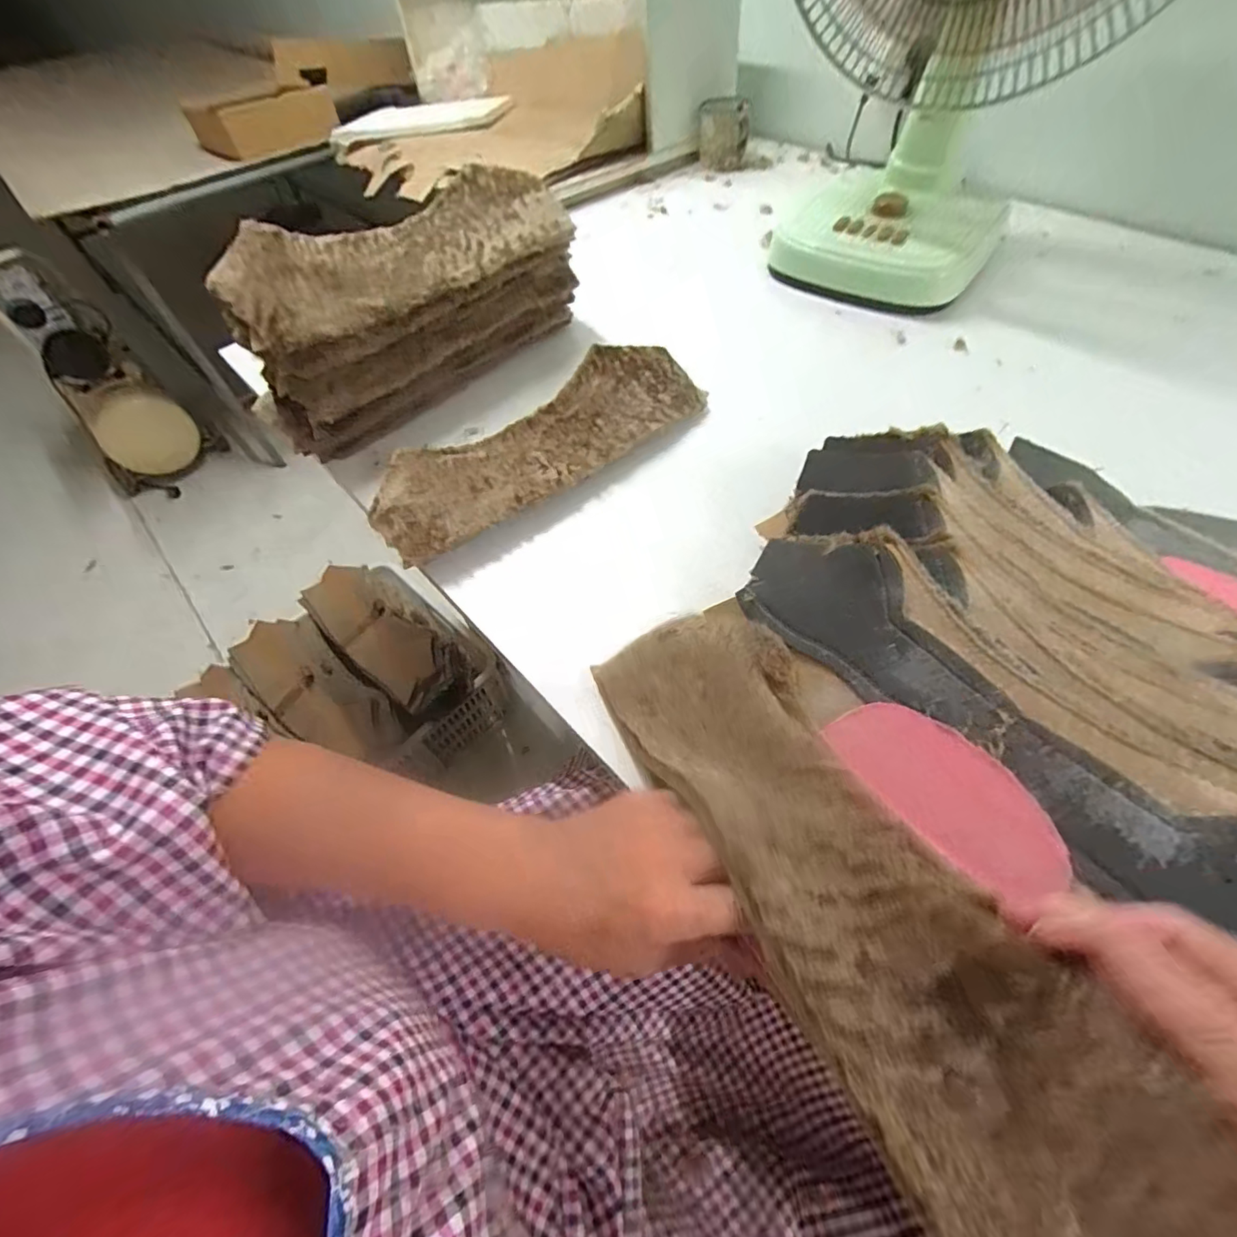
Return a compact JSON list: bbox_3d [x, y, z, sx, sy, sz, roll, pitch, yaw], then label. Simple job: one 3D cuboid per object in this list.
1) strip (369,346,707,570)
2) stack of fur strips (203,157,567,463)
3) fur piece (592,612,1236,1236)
[{"bbox_3d":[-0.069,-0.167,0.496,0.337,0.026,0.114,-37,63,-19],"label":"strip"},{"bbox_3d":[-0.203,-0.321,0.543,0.129,0.147,0.352,36,65,23],"label":"stack of fur strips"},{"bbox_3d":[0.095,0.108,0.265,0.107,0.042,0.324,-23,40,-11],"label":"fur piece"}]

